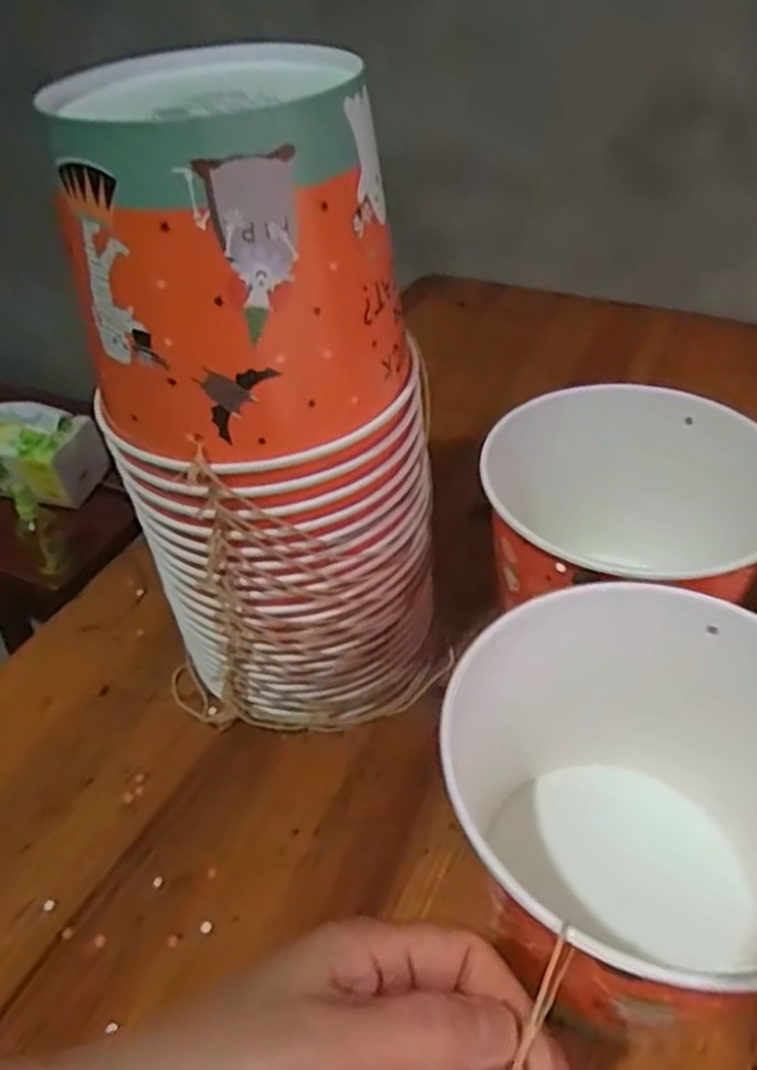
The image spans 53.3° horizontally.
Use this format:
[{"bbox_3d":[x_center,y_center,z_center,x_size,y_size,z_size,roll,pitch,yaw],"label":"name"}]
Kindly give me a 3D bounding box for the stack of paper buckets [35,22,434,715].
[{"bbox_3d":[-0.056,-0.044,0.393,0.148,0.327,0.127,-28,47,-23],"label":"stack of paper buckets"}]

